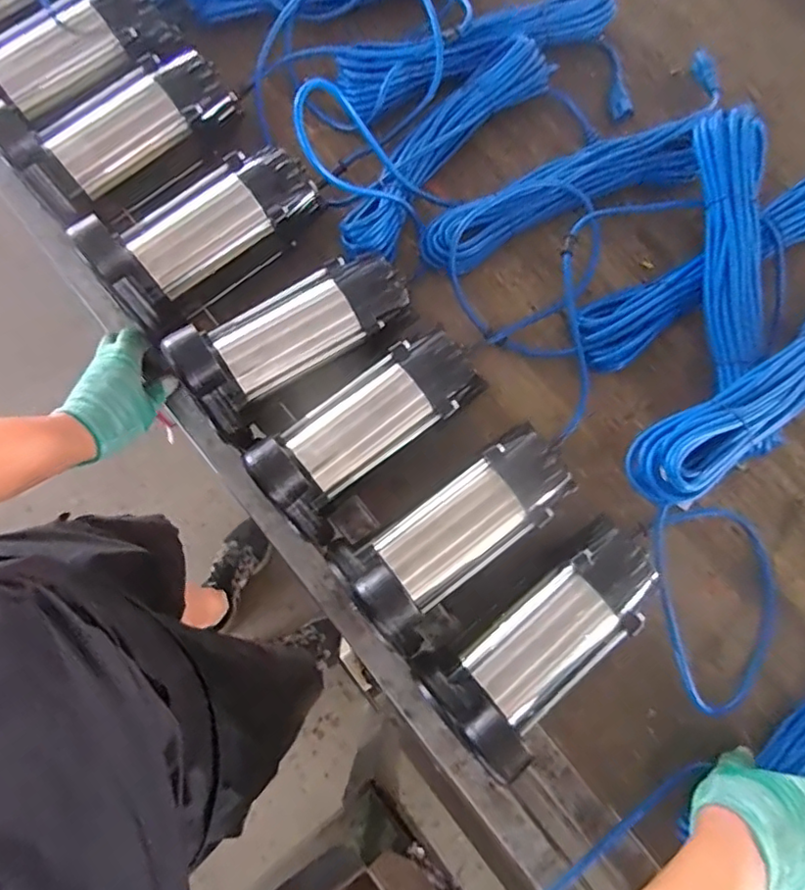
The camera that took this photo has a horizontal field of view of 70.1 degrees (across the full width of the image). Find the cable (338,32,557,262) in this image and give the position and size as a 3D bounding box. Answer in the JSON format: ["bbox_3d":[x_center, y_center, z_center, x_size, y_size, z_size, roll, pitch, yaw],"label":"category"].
[{"bbox_3d":[0.040,-0.337,0.662,0.081,0.053,0.327,40,81,7],"label":"cable"}]

